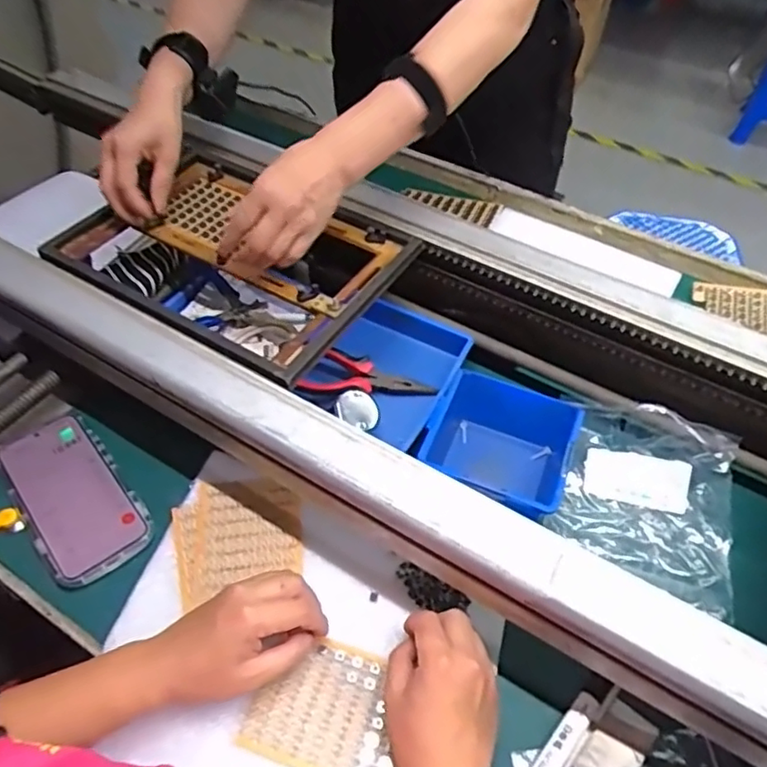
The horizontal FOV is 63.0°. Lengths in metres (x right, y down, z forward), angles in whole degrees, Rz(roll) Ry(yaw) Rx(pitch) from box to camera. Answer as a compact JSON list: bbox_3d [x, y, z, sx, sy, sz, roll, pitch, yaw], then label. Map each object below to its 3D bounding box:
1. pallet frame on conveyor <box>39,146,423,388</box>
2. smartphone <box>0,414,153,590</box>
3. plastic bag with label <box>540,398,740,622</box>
[{"bbox_3d":[-0.142,-0.126,0.605,0.298,0.033,0.215,28,54,20],"label":"pallet frame on conveyor"},{"bbox_3d":[-0.269,0.097,0.541,0.082,0.010,0.160,-33,58,-27],"label":"smartphone"},{"bbox_3d":[0.236,0.093,0.536,0.146,0.061,0.144,19,51,14],"label":"plastic bag with label"}]

